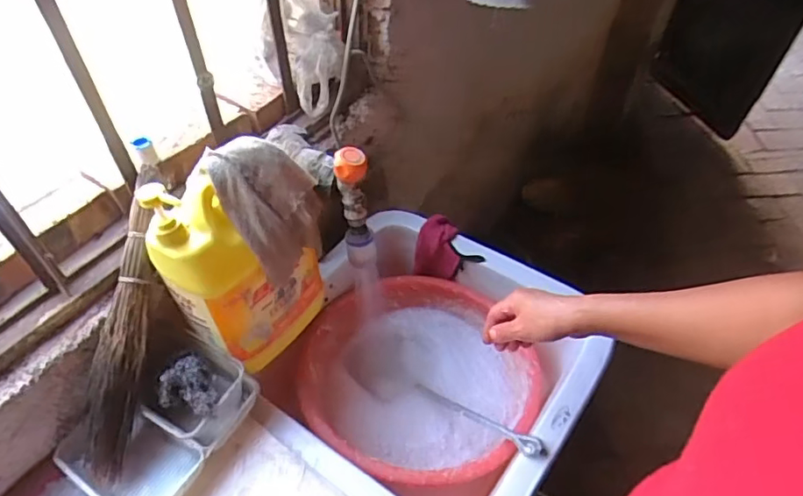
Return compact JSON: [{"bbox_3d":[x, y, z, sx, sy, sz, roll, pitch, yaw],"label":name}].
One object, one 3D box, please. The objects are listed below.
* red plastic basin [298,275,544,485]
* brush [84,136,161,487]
[{"bbox_3d":[0.016,0.195,0.890,0.329,0.101,0.351,1,51,-1],"label":"red plastic basin"},{"bbox_3d":[-0.342,0.065,0.717,0.054,0.069,0.424,3,80,1],"label":"brush"}]

